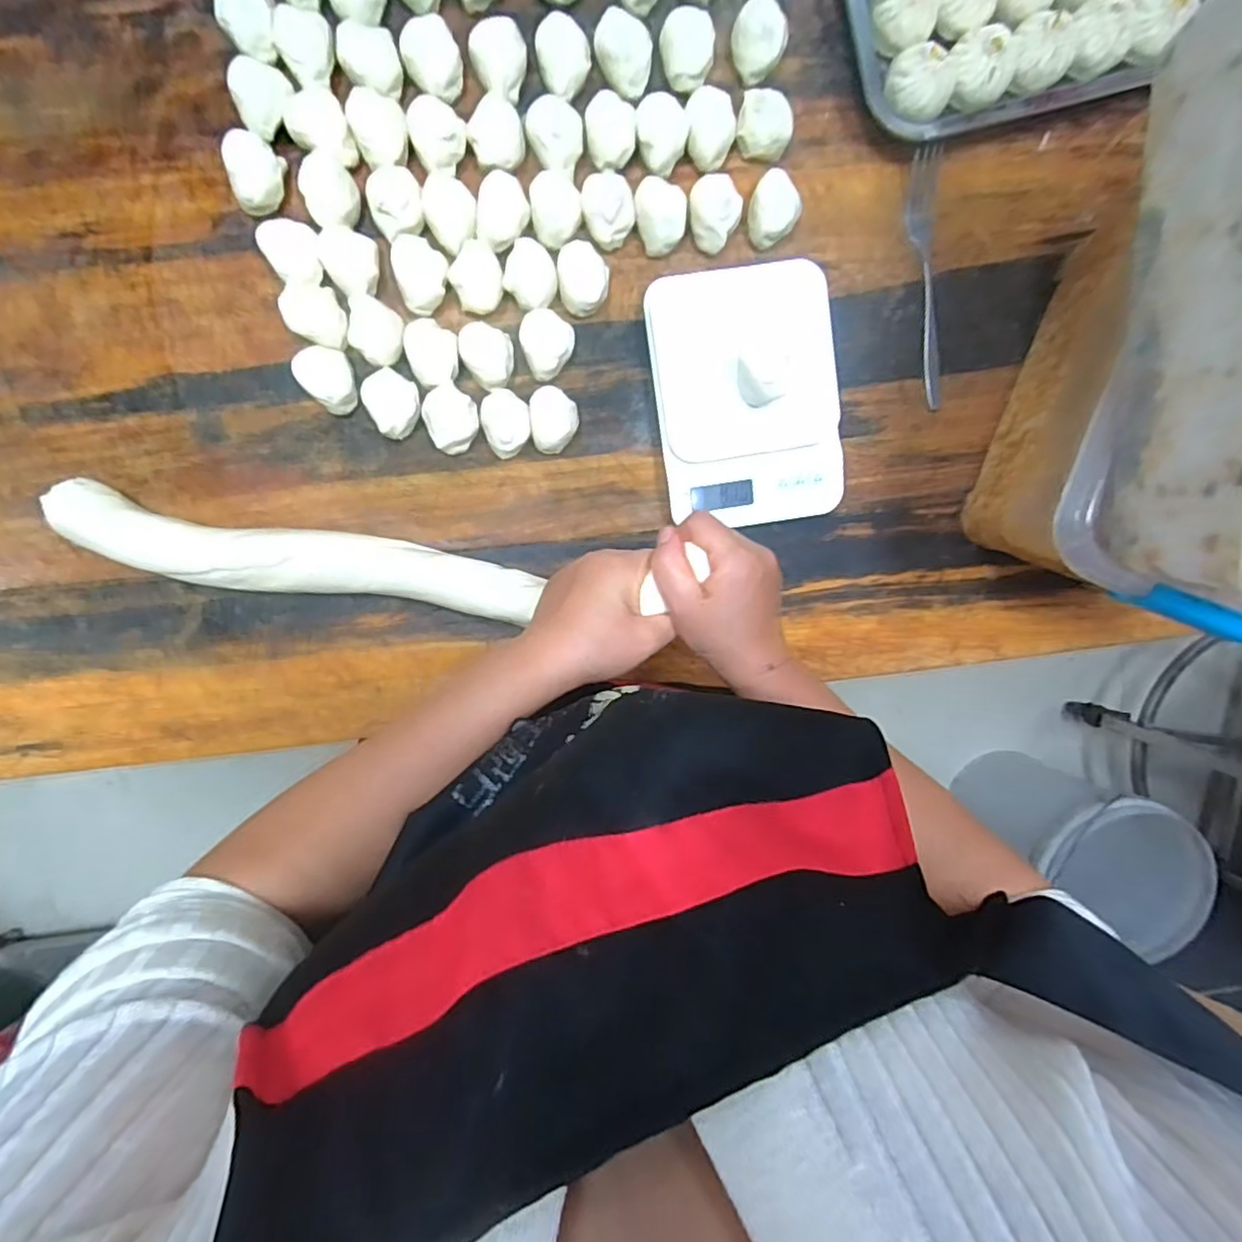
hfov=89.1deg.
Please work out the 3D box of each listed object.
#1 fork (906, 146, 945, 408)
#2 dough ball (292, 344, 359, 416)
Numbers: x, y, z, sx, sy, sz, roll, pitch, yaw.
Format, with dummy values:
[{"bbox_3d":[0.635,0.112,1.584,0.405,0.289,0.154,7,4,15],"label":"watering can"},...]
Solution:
[{"bbox_3d":[0.258,-0.285,0.530,0.029,0.017,0.197,-5,98,-3],"label":"fork"},{"bbox_3d":[-0.232,-0.195,0.507,0.052,0.026,0.039,44,93,-8],"label":"dough ball"}]

